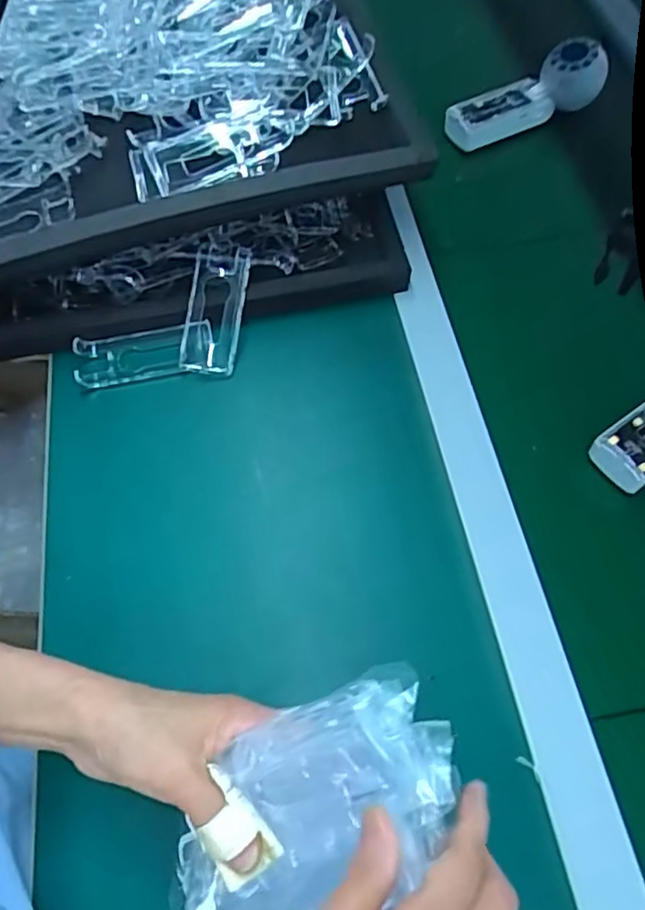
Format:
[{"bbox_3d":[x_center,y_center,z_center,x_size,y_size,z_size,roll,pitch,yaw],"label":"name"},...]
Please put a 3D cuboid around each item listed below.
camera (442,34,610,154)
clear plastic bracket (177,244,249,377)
[{"bbox_3d":[0.196,-0.354,0.605,0.163,0.047,0.049,-23,64,-9],"label":"camera"},{"bbox_3d":[-0.087,-0.118,0.501,0.044,0.022,0.105,7,83,6],"label":"clear plastic bracket"}]

